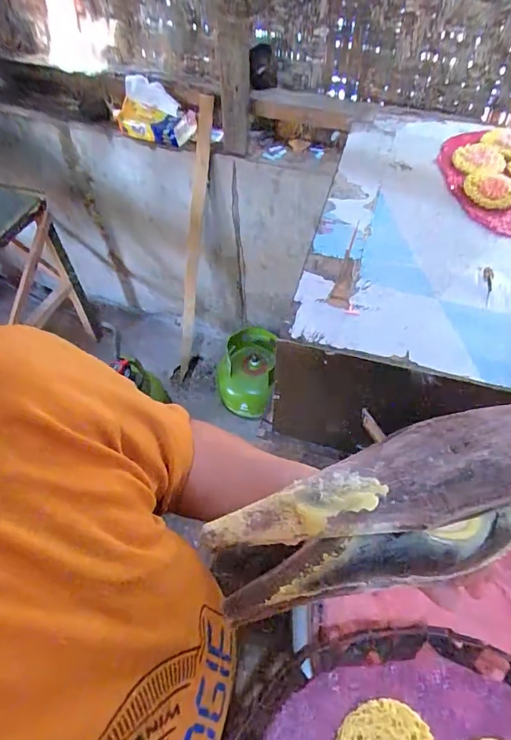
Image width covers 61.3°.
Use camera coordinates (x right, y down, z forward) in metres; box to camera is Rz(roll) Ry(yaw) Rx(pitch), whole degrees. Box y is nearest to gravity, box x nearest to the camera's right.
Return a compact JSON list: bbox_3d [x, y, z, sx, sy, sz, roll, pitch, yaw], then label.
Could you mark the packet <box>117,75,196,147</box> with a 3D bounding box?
[{"bbox_3d":[-0.272,-0.677,1.132,0.221,0.116,0.088,25,58,17],"label":"packet"}]

